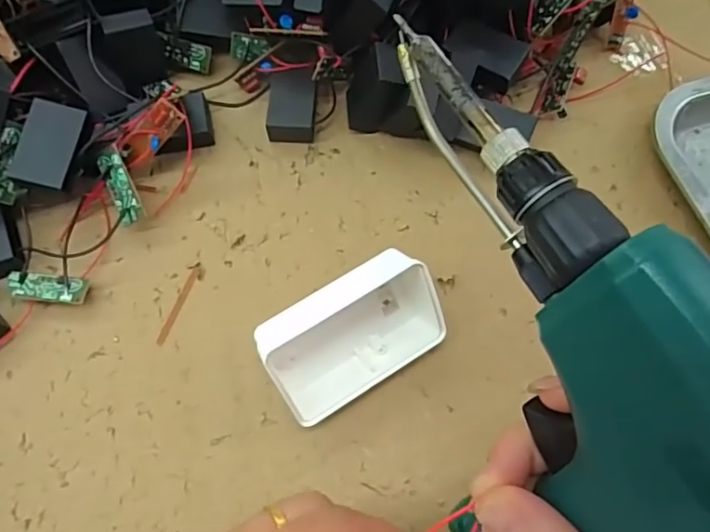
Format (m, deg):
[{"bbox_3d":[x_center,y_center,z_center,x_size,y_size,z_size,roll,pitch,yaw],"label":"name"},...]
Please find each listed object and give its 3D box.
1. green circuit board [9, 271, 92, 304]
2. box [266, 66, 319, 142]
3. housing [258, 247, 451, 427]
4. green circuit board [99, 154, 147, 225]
[{"bbox_3d":[-0.169,0.012,0.299,0.041,0.006,0.016,6,54,-2],"label":"green circuit board"},{"bbox_3d":[-0.039,-0.102,0.346,0.030,0.019,0.045,3,68,0],"label":"box"},{"bbox_3d":[0.000,0.035,0.272,0.088,0.052,0.047,-30,71,-12],"label":"housing"},{"bbox_3d":[-0.133,-0.044,0.309,0.014,0.004,0.040,-22,94,-9],"label":"green circuit board"}]

